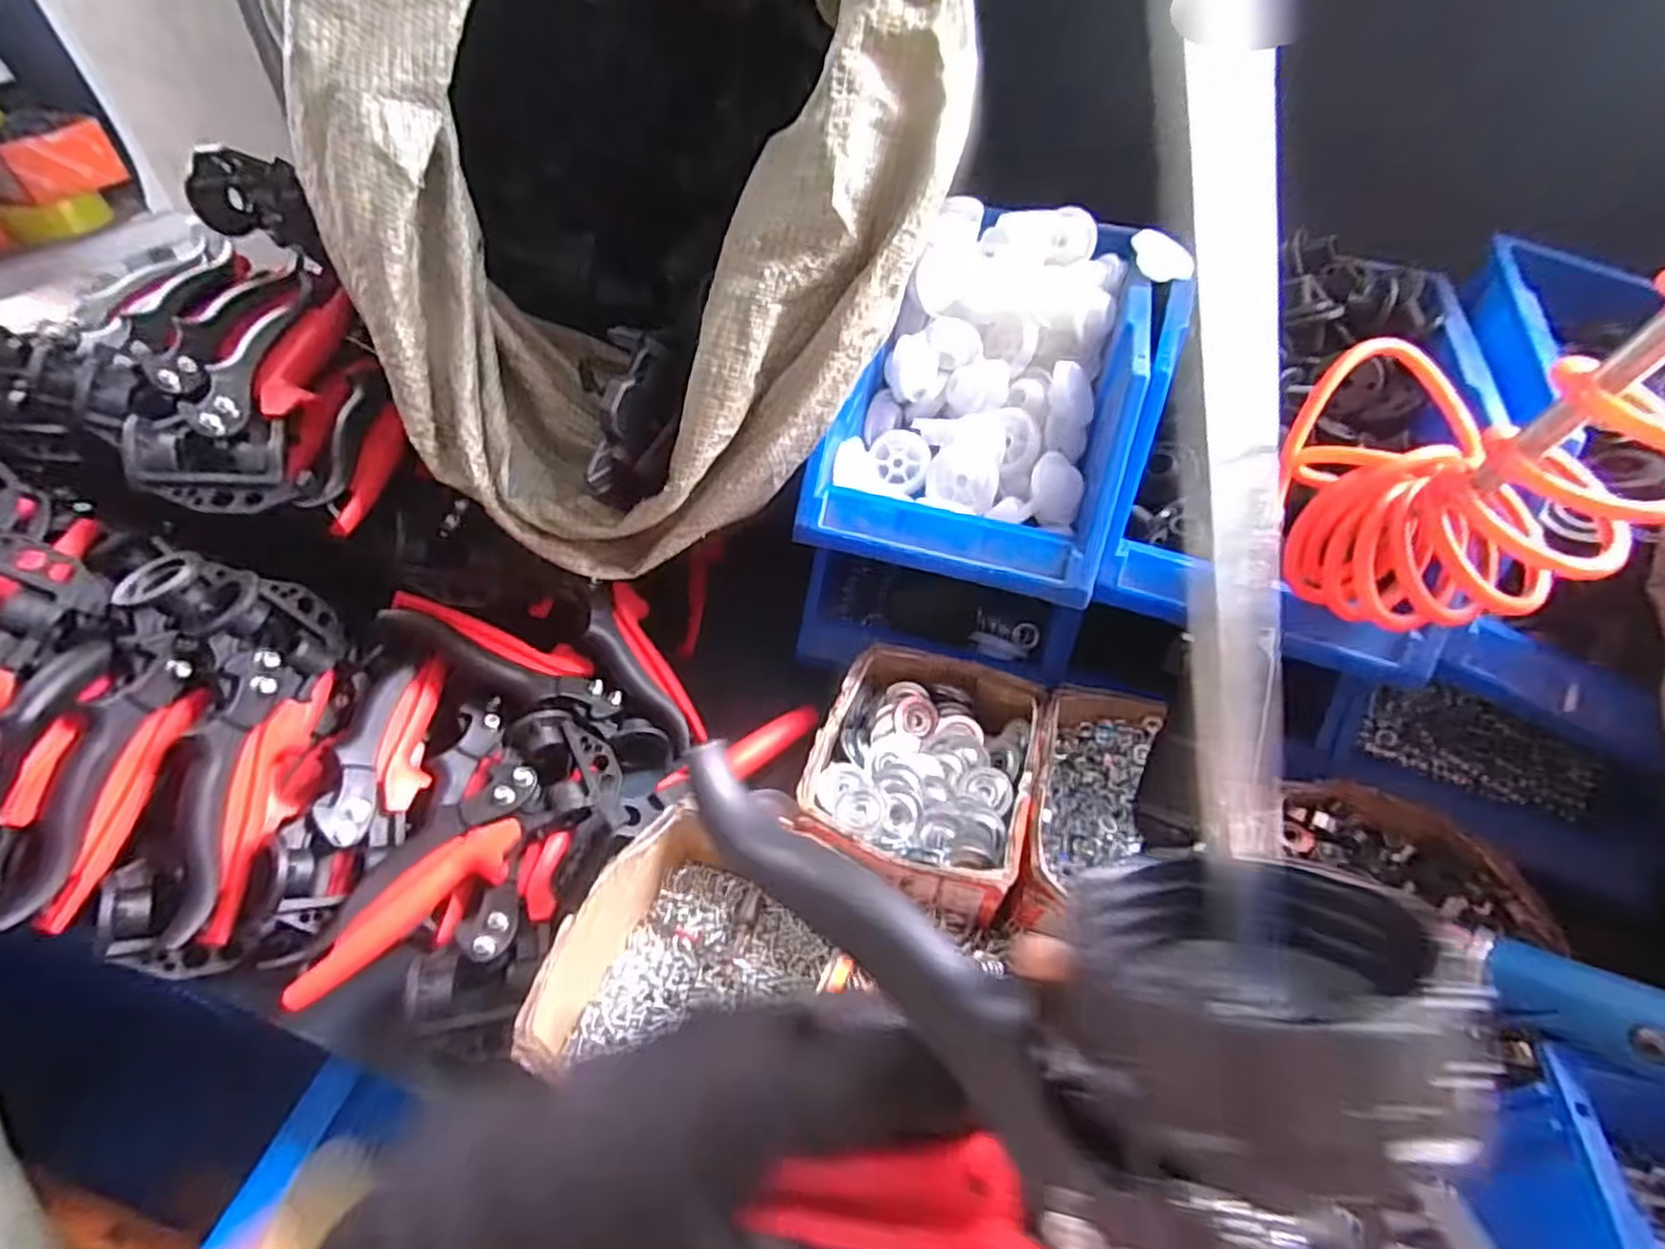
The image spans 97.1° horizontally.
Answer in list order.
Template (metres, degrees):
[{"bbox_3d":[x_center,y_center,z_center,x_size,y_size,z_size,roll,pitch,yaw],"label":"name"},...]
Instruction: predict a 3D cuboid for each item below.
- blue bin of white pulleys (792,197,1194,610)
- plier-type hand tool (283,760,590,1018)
[{"bbox_3d":[0.125,-0.181,0.539,0.191,0.127,0.326,17,48,12],"label":"blue bin of white pulleys"},{"bbox_3d":[-0.238,0.144,0.439,0.164,0.024,0.053,-30,56,-28],"label":"plier-type hand tool"}]

